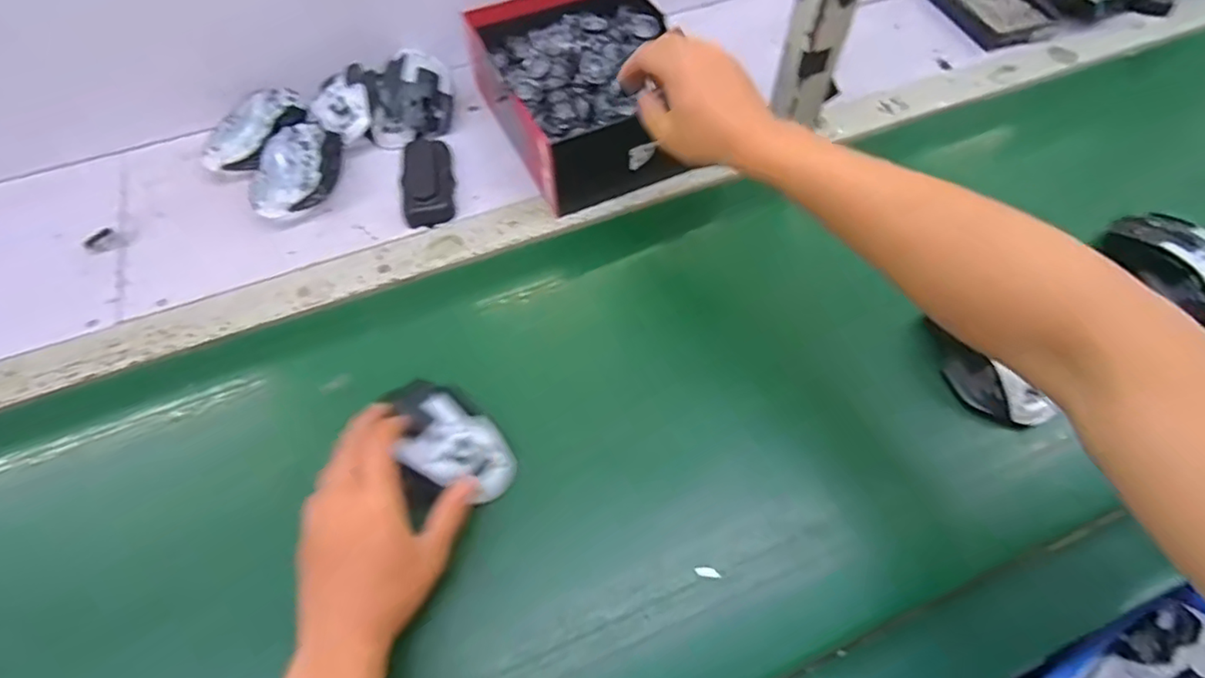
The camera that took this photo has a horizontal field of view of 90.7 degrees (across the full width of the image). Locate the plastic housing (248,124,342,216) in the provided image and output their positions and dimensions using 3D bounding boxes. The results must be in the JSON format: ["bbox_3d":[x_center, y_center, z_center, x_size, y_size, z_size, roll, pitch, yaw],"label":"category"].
[{"bbox_3d":[-0.302,-0.166,0.591,0.071,0.035,0.109,5,58,5],"label":"plastic housing"}]

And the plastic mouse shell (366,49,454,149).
[{"bbox_3d":[-0.208,-0.258,0.637,0.099,0.054,0.091,-19,59,-10],"label":"plastic mouse shell"}]

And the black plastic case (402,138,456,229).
[{"bbox_3d":[-0.175,-0.162,0.591,0.046,0.027,0.109,-11,58,-5],"label":"black plastic case"}]

